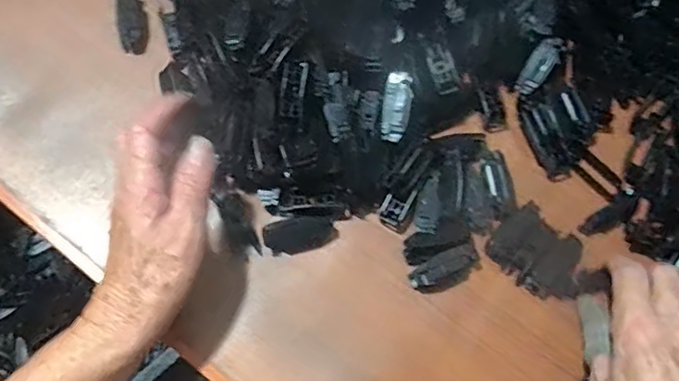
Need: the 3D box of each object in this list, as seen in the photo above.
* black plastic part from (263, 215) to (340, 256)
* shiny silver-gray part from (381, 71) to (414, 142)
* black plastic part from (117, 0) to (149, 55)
[{"bbox_3d":[-0.027,0.030,0.391,0.050,0.005,0.025,-11,98,-9],"label":"black plastic part"},{"bbox_3d":[0.040,-0.058,0.389,0.019,0.008,0.049,9,87,1],"label":"shiny silver-gray part"},{"bbox_3d":[-0.159,-0.131,0.429,0.020,0.016,0.050,-8,75,-8],"label":"black plastic part"}]

